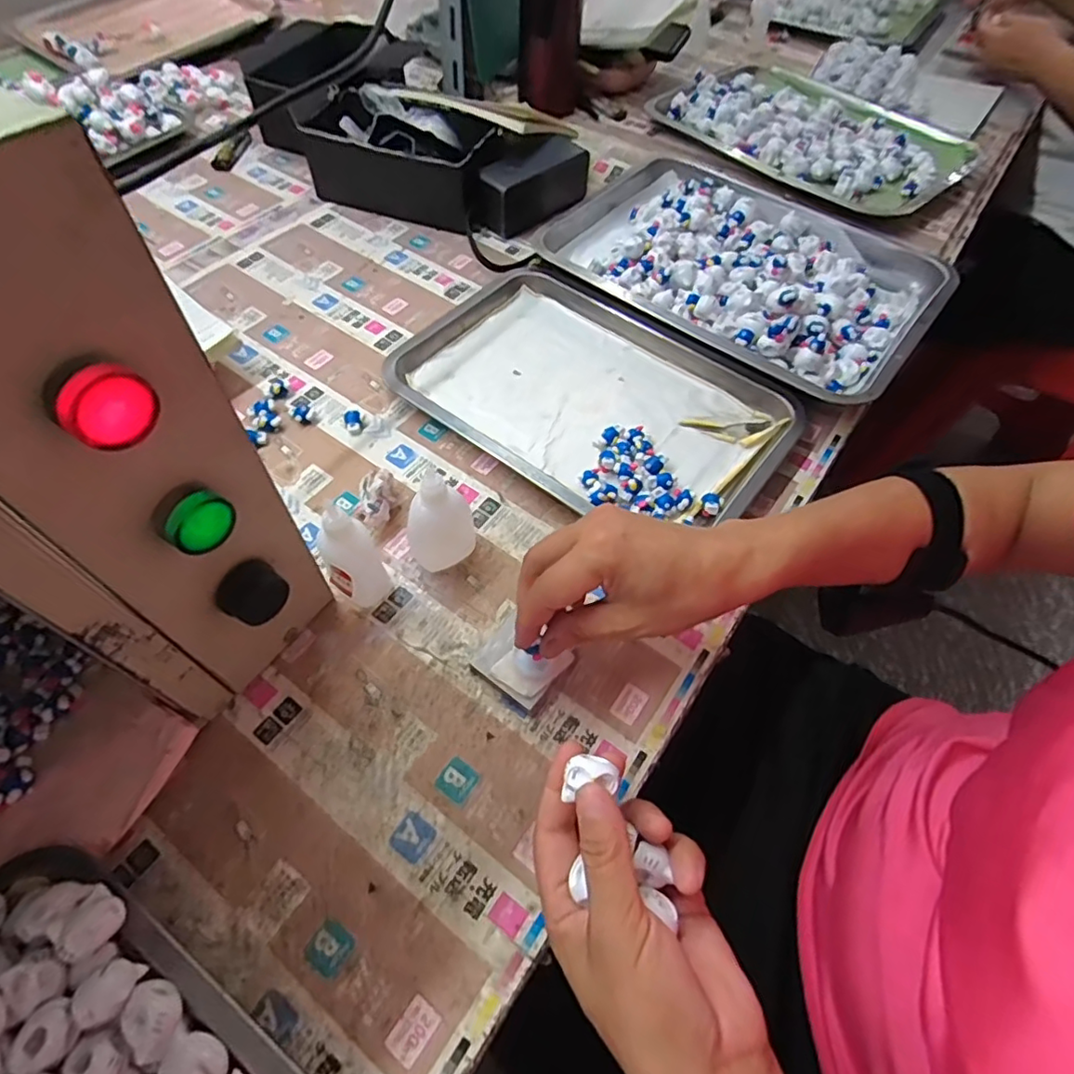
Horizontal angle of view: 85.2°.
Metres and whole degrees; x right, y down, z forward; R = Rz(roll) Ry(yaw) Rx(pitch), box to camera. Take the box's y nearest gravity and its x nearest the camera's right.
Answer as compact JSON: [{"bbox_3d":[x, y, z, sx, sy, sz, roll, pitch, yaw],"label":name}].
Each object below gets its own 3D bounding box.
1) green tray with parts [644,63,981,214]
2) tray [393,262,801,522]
[{"bbox_3d":[0.311,-0.469,0.675,0.232,0.041,0.336,-39,67,-24],"label":"green tray with parts"},{"bbox_3d":[0.041,-0.118,0.489,0.308,0.028,0.203,35,61,18],"label":"tray"}]

